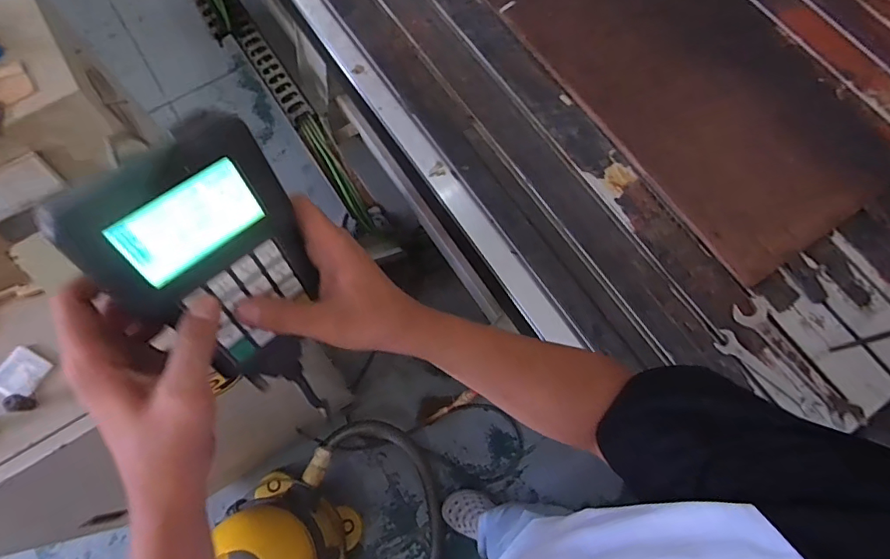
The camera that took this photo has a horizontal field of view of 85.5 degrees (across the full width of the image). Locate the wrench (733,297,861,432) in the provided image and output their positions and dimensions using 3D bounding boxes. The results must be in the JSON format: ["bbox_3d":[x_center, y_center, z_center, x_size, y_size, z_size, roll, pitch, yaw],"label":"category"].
[{"bbox_3d":[0.582,0.138,0.801,0.058,0.009,0.241,-31,74,-11],"label":"wrench"}]

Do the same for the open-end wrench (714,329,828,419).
[{"bbox_3d":[0.542,0.160,0.799,0.196,0.007,0.039,40,75,12],"label":"open-end wrench"}]

